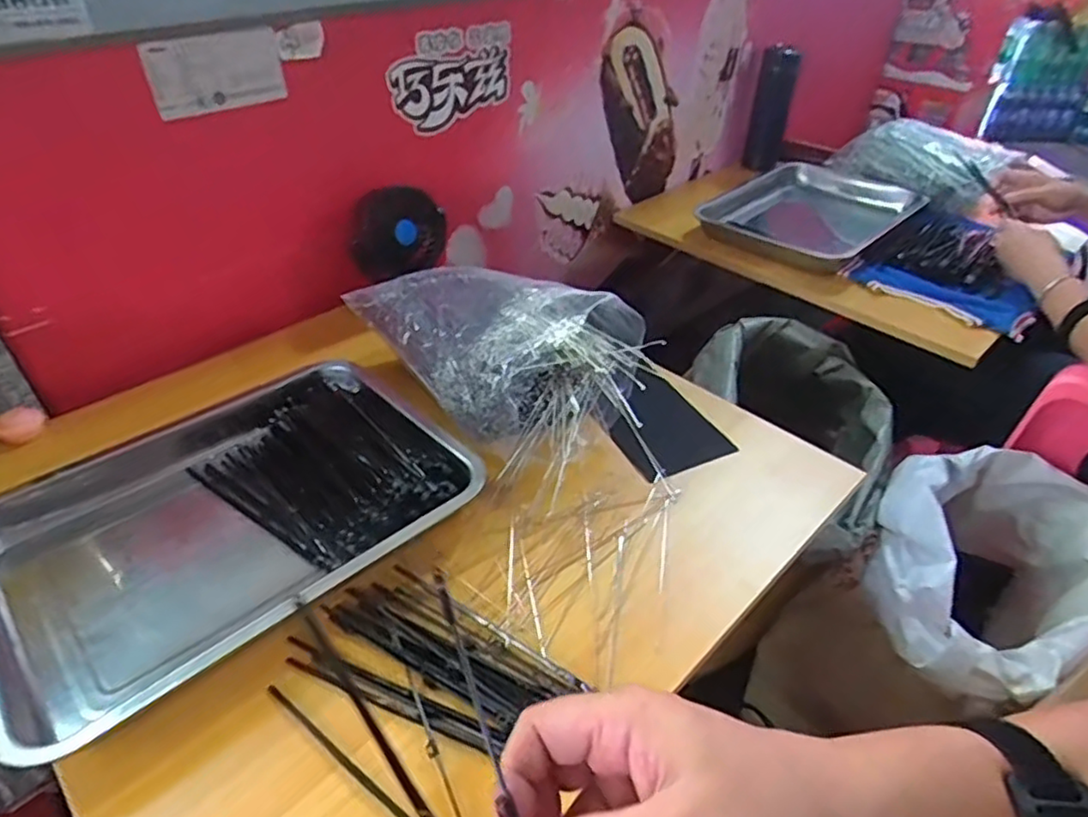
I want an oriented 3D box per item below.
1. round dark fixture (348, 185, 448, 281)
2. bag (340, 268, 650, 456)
[{"bbox_3d":[-0.165,-0.213,0.779,0.123,0.100,0.031,-31,49,-33],"label":"round dark fixture"},{"bbox_3d":[-0.058,-0.064,0.640,0.301,0.127,0.147,26,45,27],"label":"bag"}]

